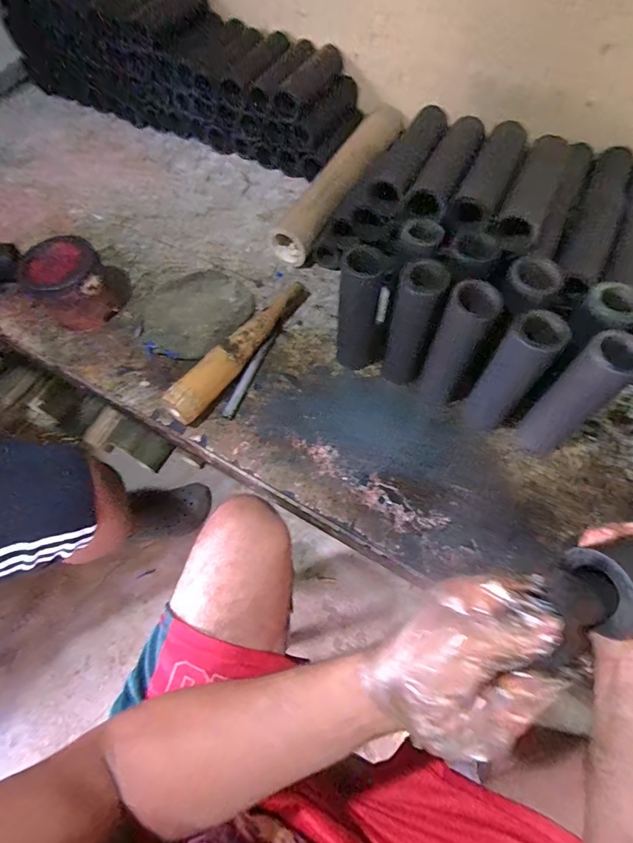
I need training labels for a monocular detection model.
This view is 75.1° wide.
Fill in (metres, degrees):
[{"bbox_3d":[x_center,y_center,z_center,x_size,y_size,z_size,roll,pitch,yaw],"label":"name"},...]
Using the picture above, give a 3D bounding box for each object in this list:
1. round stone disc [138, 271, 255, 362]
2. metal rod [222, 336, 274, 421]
[{"bbox_3d":[-0.186,-0.171,0.644,0.148,0.016,0.172,37,67,19],"label":"round stone disc"},{"bbox_3d":[-0.095,-0.065,0.592,0.014,0.017,0.143,19,63,11],"label":"metal rod"}]

